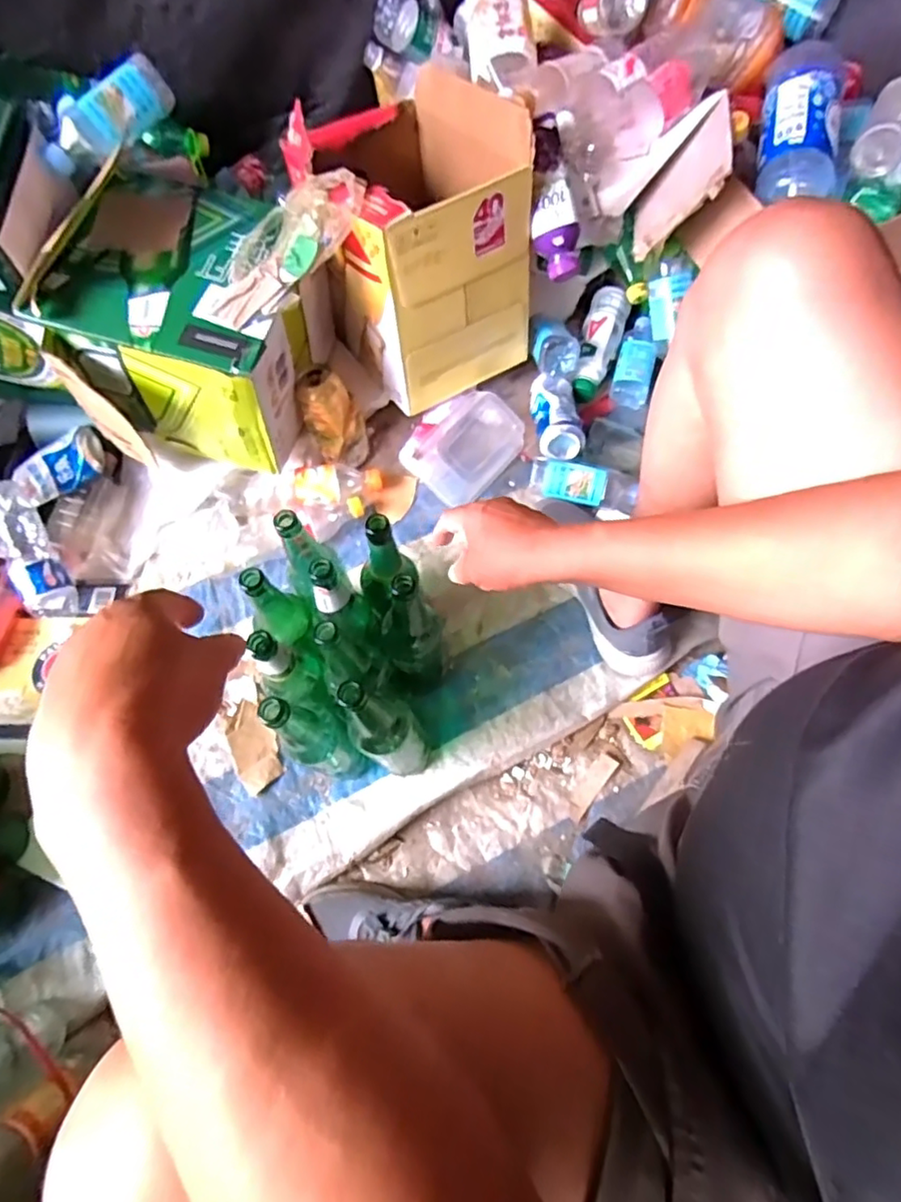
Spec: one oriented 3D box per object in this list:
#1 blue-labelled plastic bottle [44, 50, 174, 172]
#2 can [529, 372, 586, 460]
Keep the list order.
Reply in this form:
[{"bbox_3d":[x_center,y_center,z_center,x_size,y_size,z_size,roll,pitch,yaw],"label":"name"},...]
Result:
[{"bbox_3d":[-0.410,-0.578,0.737,0.049,0.050,0.171,41,74,16],"label":"blue-labelled plastic bottle"},{"bbox_3d":[0.157,-0.270,0.905,0.068,0.054,0.140,-3,54,-1],"label":"can"}]

